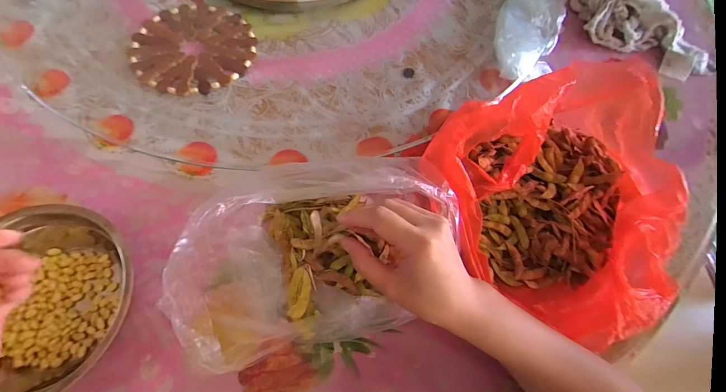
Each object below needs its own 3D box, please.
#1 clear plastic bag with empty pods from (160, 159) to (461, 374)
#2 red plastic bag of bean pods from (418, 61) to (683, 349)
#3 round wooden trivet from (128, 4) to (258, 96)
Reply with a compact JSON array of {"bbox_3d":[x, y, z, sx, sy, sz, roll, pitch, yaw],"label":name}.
[{"bbox_3d":[-0.038,0.054,0.309,0.251,0.091,0.154,-12,69,-8],"label":"clear plastic bag with empty pods"},{"bbox_3d":[0.202,0.012,0.321,0.225,0.127,0.239,-19,70,-10],"label":"red plastic bag of bean pods"},{"bbox_3d":[-0.226,-0.199,0.448,0.156,0.012,0.153,1,68,-3],"label":"round wooden trivet"}]

